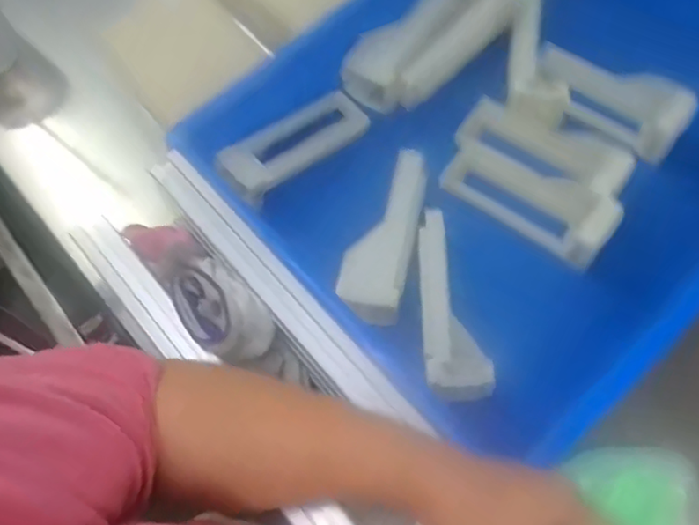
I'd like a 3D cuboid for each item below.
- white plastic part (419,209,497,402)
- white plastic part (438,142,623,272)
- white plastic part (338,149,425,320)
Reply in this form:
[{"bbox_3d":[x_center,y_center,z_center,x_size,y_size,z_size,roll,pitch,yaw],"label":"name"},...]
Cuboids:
[{"bbox_3d":[0.085,0.032,0.534,0.052,0.035,0.167,-4,65,1],"label":"white plastic part"},{"bbox_3d":[0.167,-0.063,0.584,0.157,0.052,0.067,34,72,17],"label":"white plastic part"},{"bbox_3d":[0.032,-0.025,0.552,0.054,0.027,0.159,12,67,8],"label":"white plastic part"}]

